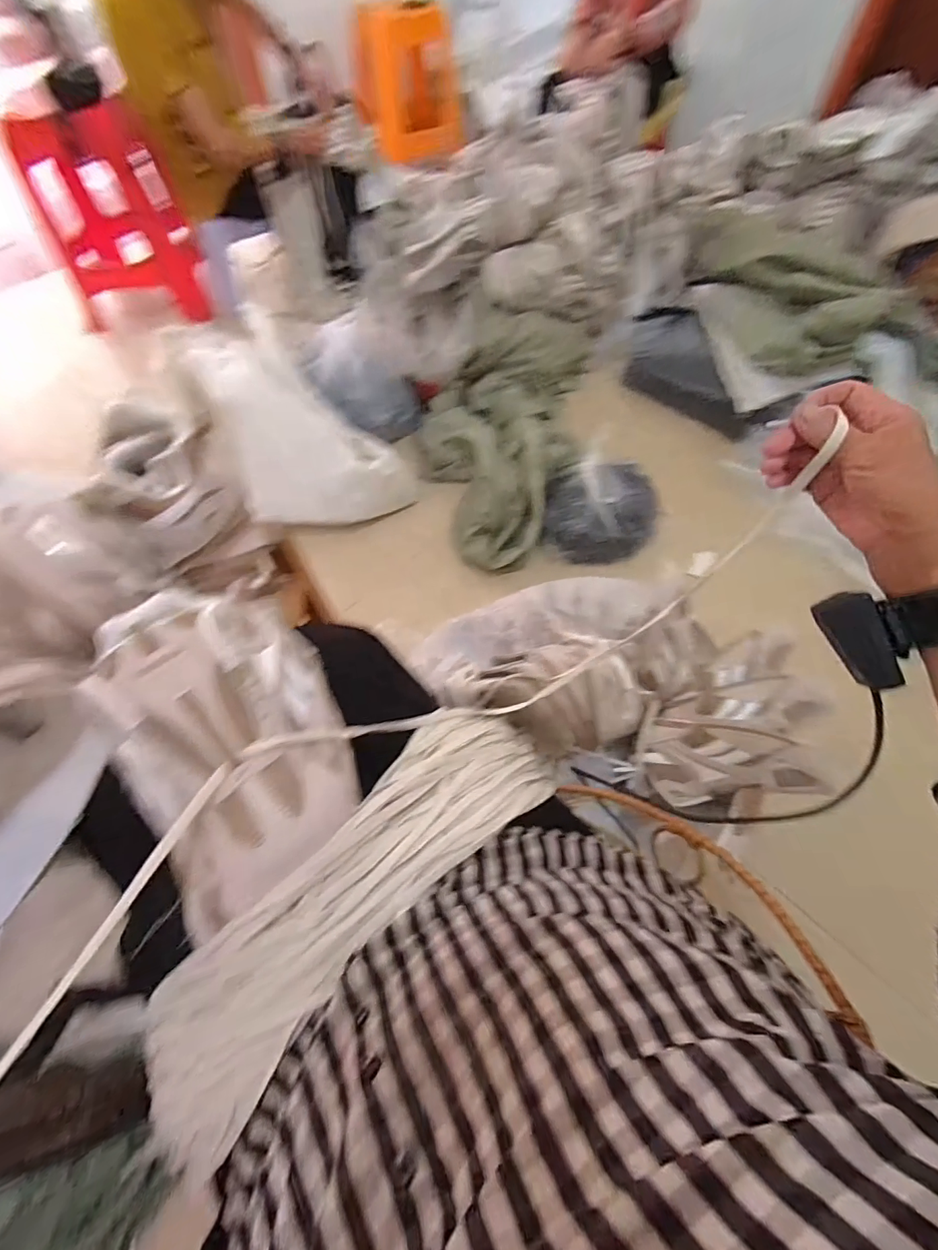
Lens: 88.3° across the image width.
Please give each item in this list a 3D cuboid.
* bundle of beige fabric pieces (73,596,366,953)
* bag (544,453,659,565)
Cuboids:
[{"bbox_3d":[-0.185,0.089,0.362,0.158,0.074,0.242,-24,86,-13],"label":"bundle of beige fabric pieces"},{"bbox_3d":[0.287,-0.252,1.049,0.238,0.147,0.180,6,60,5],"label":"bag"}]

